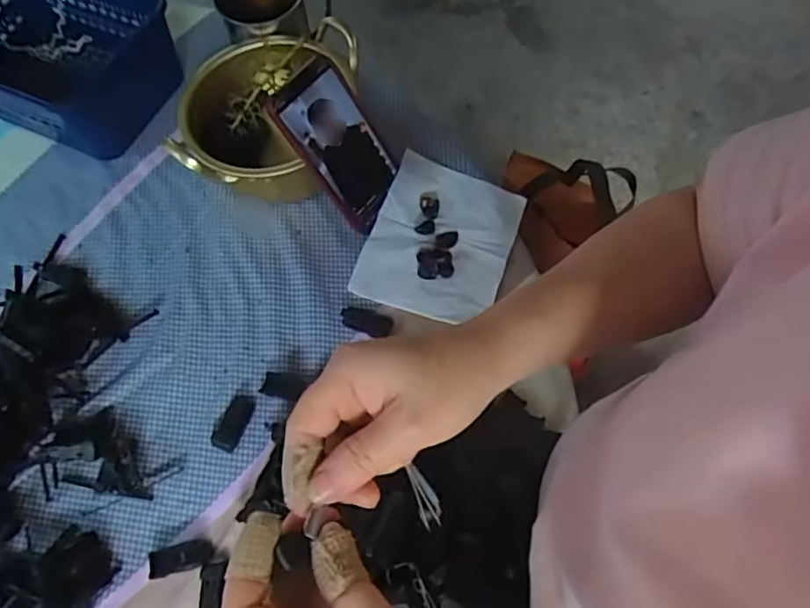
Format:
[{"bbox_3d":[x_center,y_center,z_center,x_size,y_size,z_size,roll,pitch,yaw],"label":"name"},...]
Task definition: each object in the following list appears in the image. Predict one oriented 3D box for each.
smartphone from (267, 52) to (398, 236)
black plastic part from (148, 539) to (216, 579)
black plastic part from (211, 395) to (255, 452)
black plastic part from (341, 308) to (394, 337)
[{"bbox_3d":[-0.058,-0.145,0.549,0.074,0.148,0.009,-48,37,-15],"label":"smartphone"},{"bbox_3d":[-0.179,0.203,0.477,0.049,0.009,0.021,-14,67,-5],"label":"black plastic part"},{"bbox_3d":[-0.151,0.102,0.519,0.022,0.014,0.048,17,68,9],"label":"black plastic part"},{"bbox_3d":[-0.036,0.016,0.552,0.049,0.005,0.022,21,68,10],"label":"black plastic part"}]

